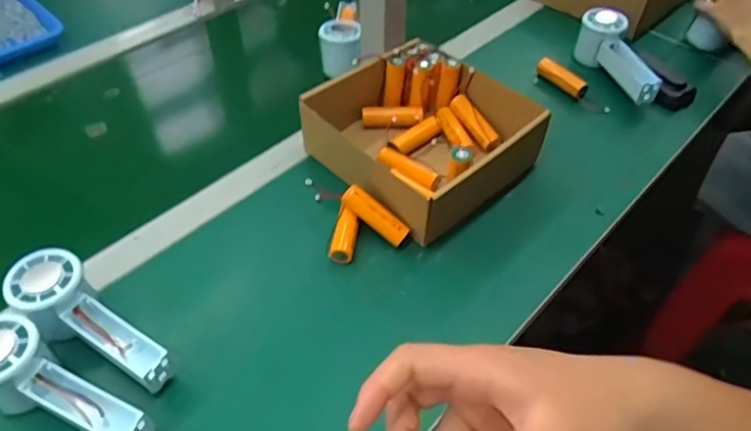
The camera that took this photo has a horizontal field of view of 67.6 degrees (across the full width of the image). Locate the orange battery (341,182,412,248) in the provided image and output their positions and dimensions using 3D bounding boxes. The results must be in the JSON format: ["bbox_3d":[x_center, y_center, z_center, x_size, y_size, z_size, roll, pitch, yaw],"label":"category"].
[{"bbox_3d":[0.000,-0.001,0.541,0.073,0.022,0.019,39,56,4],"label":"orange battery"}]

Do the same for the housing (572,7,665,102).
[{"bbox_3d":[0.309,-0.199,0.724,0.056,0.068,0.139,-6,49,-5],"label":"housing"}]

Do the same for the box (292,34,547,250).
[{"bbox_3d":[0.054,-0.092,0.611,0.201,0.077,0.198,-33,56,-26],"label":"box"}]

